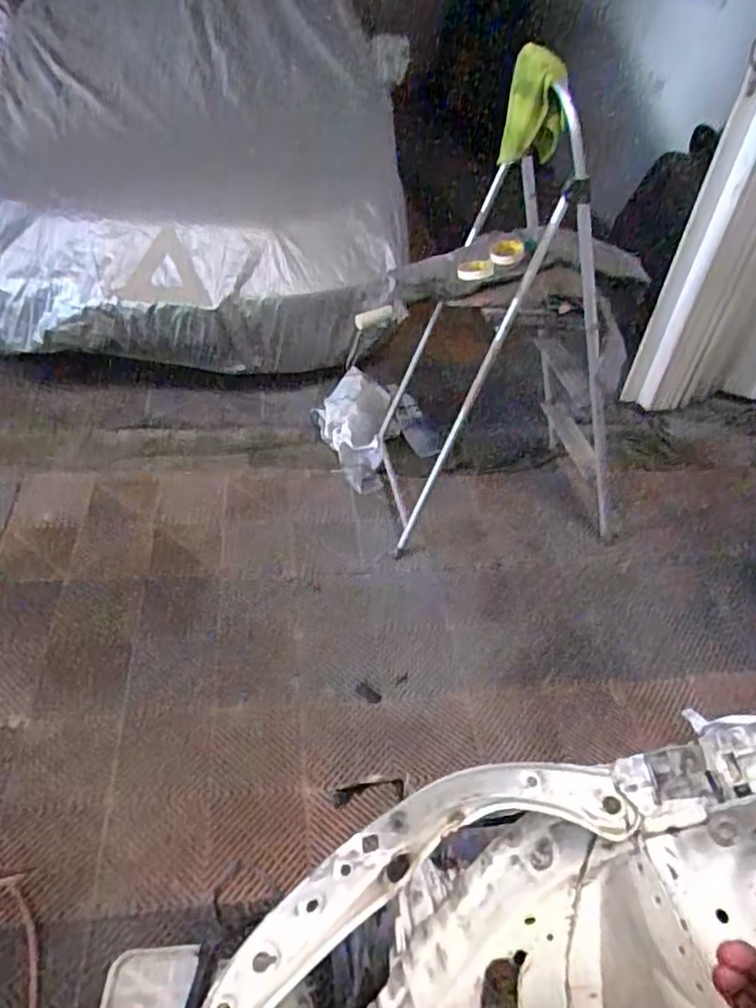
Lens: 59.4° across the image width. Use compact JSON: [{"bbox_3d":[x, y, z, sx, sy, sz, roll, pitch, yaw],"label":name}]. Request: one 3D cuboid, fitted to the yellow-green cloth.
[{"bbox_3d":[0.345,-0.861,1.450,0.121,0.317,0.088,11,80,3],"label":"yellow-green cloth"}]

